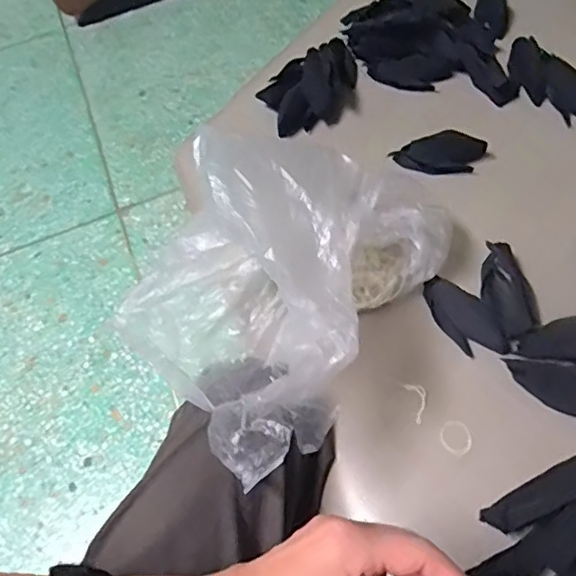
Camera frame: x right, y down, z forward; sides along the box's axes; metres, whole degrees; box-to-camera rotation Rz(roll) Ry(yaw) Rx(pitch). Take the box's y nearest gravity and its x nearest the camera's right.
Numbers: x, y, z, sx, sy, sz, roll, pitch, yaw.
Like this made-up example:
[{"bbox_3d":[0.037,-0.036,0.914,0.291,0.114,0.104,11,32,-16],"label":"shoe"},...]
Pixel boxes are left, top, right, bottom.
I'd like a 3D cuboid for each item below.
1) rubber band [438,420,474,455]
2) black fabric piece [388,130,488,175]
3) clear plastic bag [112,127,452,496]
[{"bbox_3d":[0.155,0.139,0.547,0.028,0.005,0.033,-14,59,-2],"label":"rubber band"},{"bbox_3d":[0.182,-0.159,0.713,0.108,0.044,0.034,-2,59,5],"label":"black fabric piece"},{"bbox_3d":[-0.013,-0.020,0.534,0.244,0.193,0.321,30,67,22],"label":"clear plastic bag"}]

